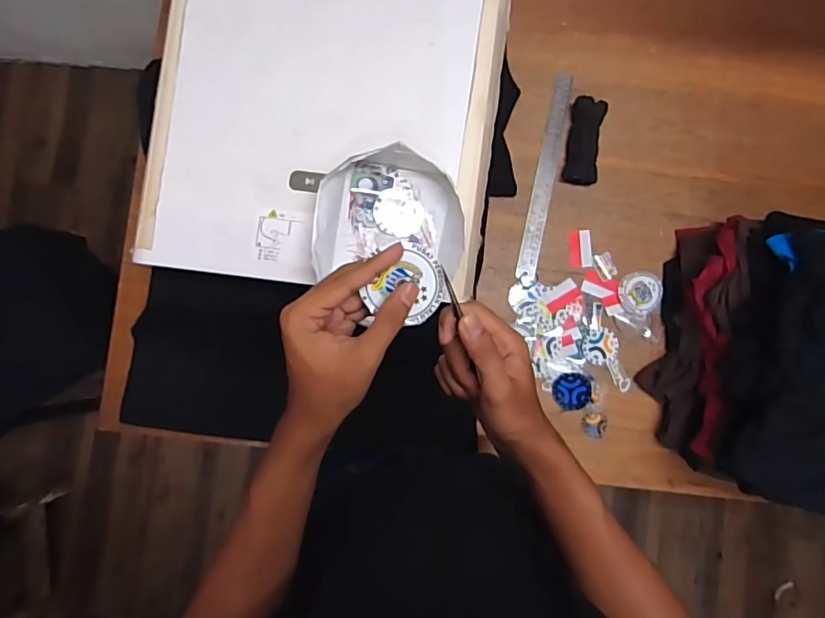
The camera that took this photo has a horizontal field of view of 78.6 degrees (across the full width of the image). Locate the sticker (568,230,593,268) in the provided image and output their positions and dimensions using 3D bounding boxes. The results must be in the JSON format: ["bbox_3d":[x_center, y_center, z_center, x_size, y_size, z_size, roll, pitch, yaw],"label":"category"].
[{"bbox_3d":[0.253,-0.091,0.757,0.033,0.004,0.057,-3,85,2],"label":"sticker"}]

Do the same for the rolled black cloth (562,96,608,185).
[{"bbox_3d":[0.258,-0.248,0.752,0.047,0.032,0.125,8,86,-1],"label":"rolled black cloth"}]

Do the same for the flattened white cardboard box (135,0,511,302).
[{"bbox_3d":[-0.096,-0.281,0.604,0.396,0.033,0.494,6,86,-1],"label":"flattened white cardboard box"}]

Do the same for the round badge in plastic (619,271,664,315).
[{"bbox_3d":[0.339,-0.025,0.747,0.062,0.010,0.060,0,85,2],"label":"round badge in plastic"}]

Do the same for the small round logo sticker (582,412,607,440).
[{"bbox_3d":[0.267,0.170,0.737,0.036,0.006,0.041,-41,94,-5],"label":"small round logo sticker"}]

